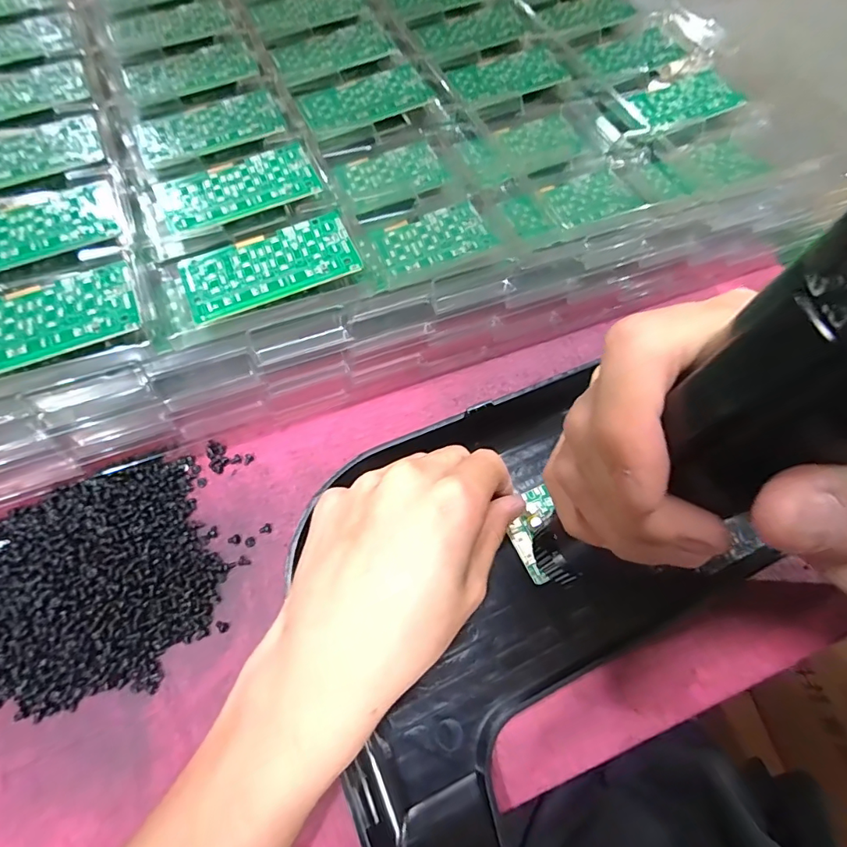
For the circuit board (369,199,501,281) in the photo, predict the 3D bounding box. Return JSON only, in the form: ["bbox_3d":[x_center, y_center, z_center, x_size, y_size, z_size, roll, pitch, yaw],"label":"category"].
[{"bbox_3d":[0.006,-0.118,0.316,0.074,0.006,0.044,-23,67,-15],"label":"circuit board"}]

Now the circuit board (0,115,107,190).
[{"bbox_3d":[-0.250,-0.167,0.305,0.094,0.004,0.051,-20,67,-14],"label":"circuit board"}]

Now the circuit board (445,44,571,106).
[{"bbox_3d":[0.068,-0.275,0.390,0.092,0.007,0.052,-27,70,-11],"label":"circuit board"}]

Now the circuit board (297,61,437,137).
[{"bbox_3d":[-0.042,-0.240,0.365,0.097,0.004,0.046,-28,71,-12],"label":"circuit board"}]

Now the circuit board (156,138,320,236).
[{"bbox_3d":[-0.114,-0.146,0.304,0.092,0.004,0.047,-24,69,-12],"label":"circuit board"}]

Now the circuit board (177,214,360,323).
[{"bbox_3d":[-0.086,-0.089,0.277,0.094,0.004,0.047,-22,66,-9],"label":"circuit board"}]

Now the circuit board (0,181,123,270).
[{"bbox_3d":[-0.220,-0.108,0.275,0.092,0.006,0.049,-20,67,-14],"label":"circuit board"}]

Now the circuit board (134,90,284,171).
[{"bbox_3d":[-0.143,-0.199,0.330,0.093,0.004,0.050,-26,68,-16],"label":"circuit board"}]

